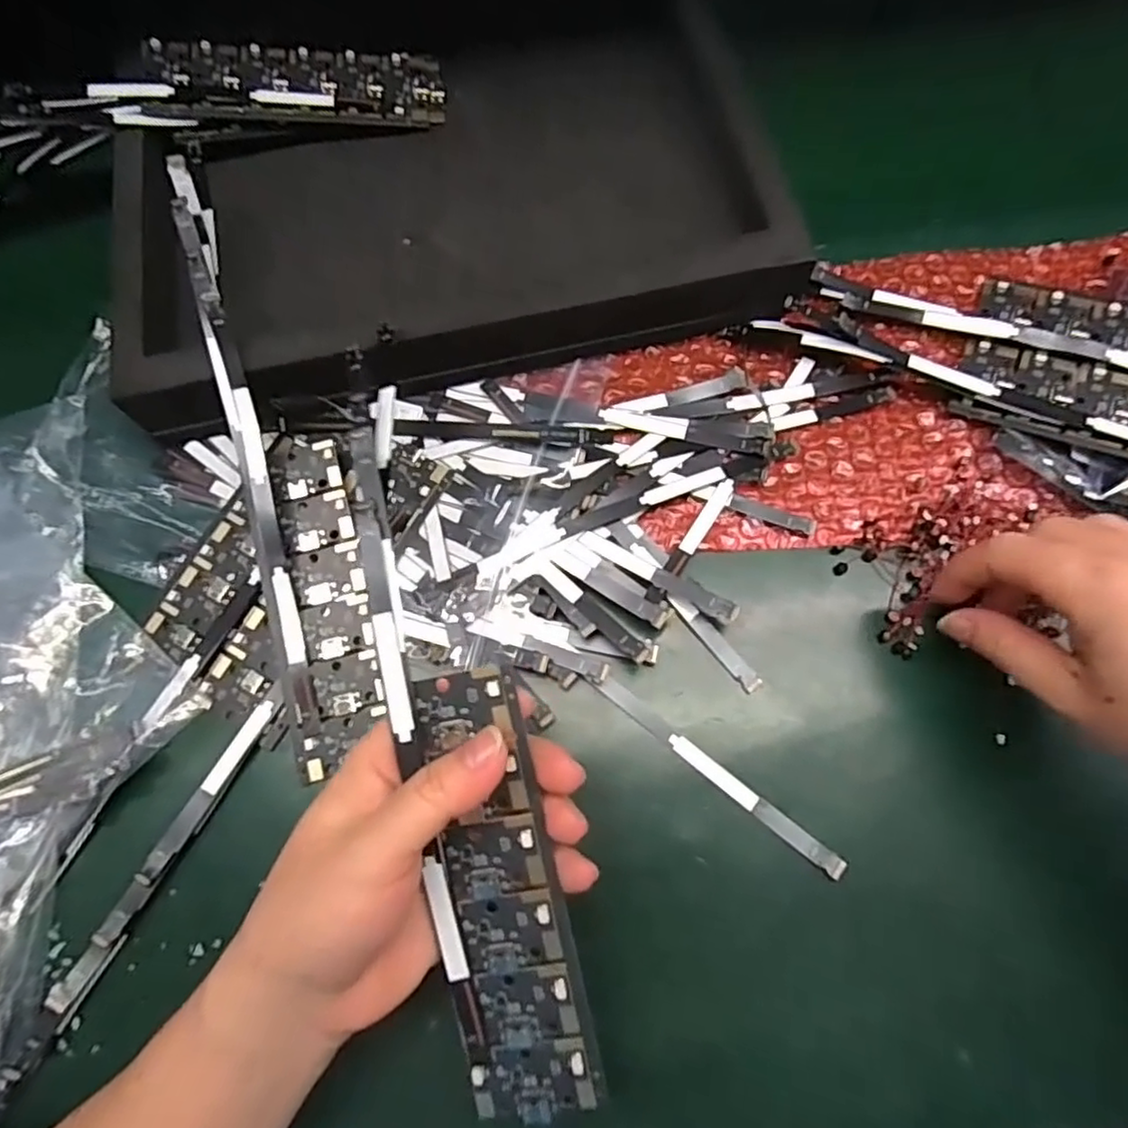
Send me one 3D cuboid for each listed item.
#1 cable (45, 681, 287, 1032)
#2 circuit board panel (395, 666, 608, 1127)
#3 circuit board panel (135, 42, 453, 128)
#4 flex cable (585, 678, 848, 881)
[{"bbox_3d":[-0.143,0.101,0.240,0.009,0.007,0.127,29,76,10],"label":"cable"},{"bbox_3d":[-0.019,0.098,0.193,0.038,0.005,0.132,-12,90,6],"label":"circuit board panel"},{"bbox_3d":[-0.130,-0.239,0.325,0.137,0.004,0.040,-3,77,-10],"label":"circuit board panel"},{"bbox_3d":[0.056,0.077,0.243,0.106,0.004,0.007,37,78,12],"label":"flex cable"}]

